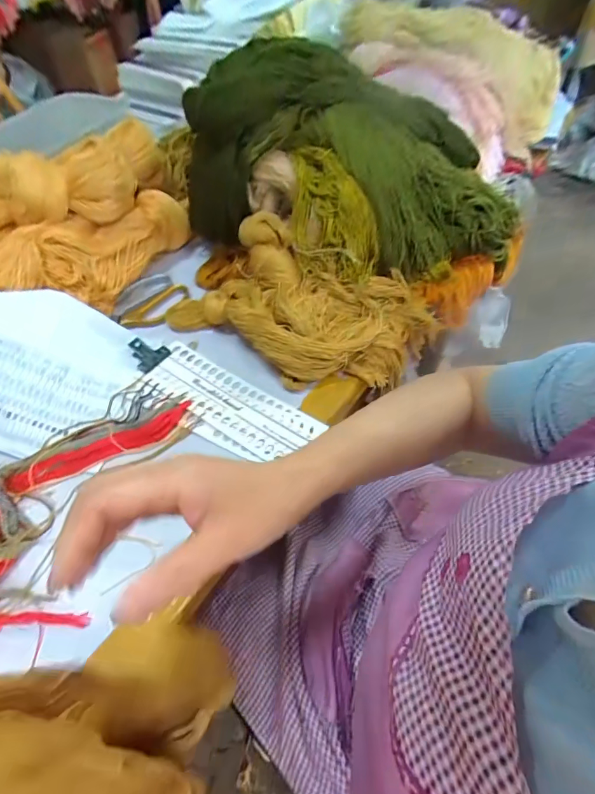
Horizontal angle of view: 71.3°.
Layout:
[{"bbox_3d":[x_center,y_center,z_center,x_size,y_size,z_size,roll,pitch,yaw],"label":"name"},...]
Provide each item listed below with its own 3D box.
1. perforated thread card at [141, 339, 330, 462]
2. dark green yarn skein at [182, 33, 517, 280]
[{"bbox_3d":[-0.088,0.009,0.502,0.232,0.005,0.085,29,60,23],"label":"perforated thread card"},{"bbox_3d":[0.084,-0.346,0.580,0.437,0.206,0.278,12,56,12],"label":"dark green yarn skein"}]

